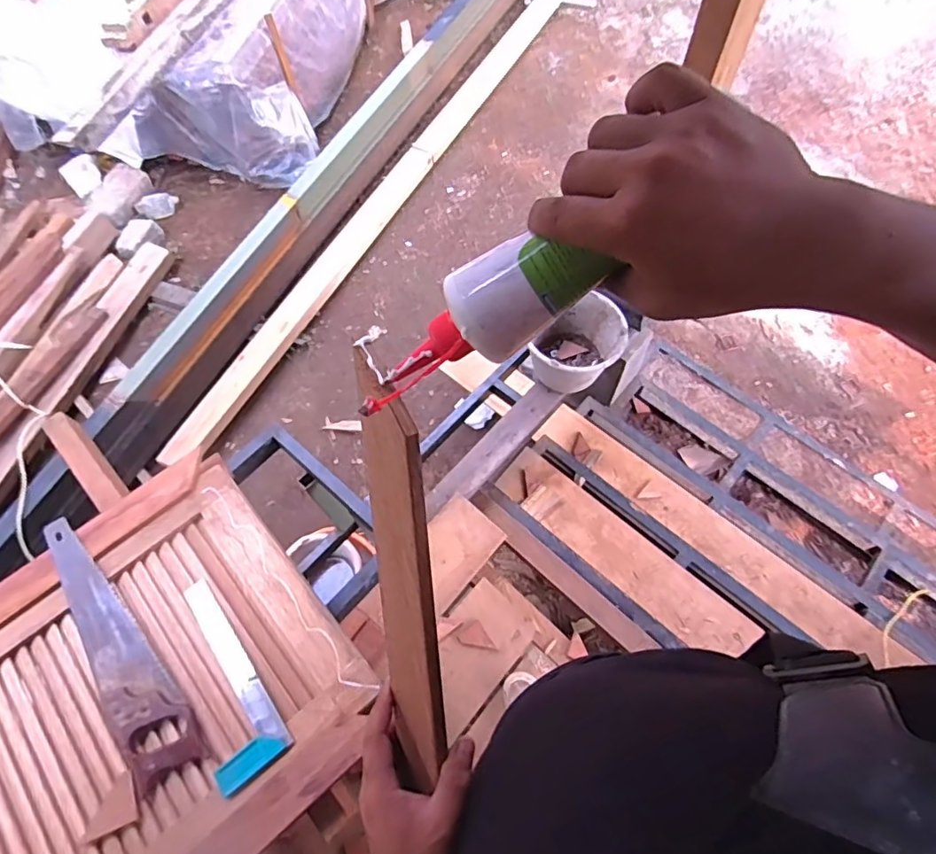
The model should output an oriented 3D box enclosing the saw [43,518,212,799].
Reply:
[{"bbox_3d":[-0.581,0.350,0.874,0.110,0.042,0.480,-39,68,-15],"label":"saw"}]

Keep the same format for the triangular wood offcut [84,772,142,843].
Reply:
[{"bbox_3d":[-0.520,0.553,0.788,0.077,0.013,0.065,-24,65,-9],"label":"triangular wood offcut"}]

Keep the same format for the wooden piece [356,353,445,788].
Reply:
[{"bbox_3d":[-0.048,0.112,0.390,0.010,0.061,0.315,-13,103,-40],"label":"wooden piece"}]

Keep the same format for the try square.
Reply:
[{"bbox_3d":[-0.393,0.390,0.839,0.103,0.032,0.313,-37,67,-14],"label":"try square"}]

